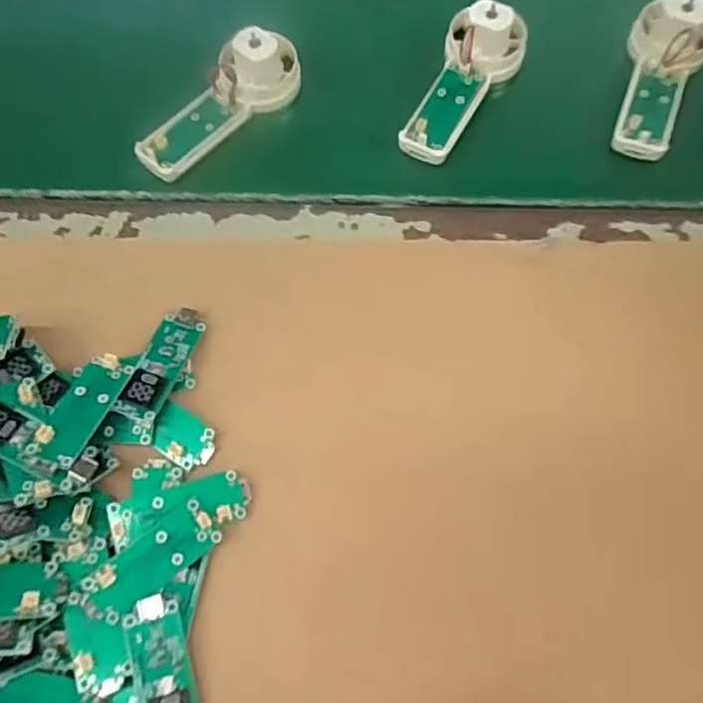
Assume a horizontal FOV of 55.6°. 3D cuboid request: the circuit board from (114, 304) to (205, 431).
[{"bbox_3d":[-0.077,0.005,0.270,0.018,0.011,0.050,19,72,7],"label":"circuit board"}]

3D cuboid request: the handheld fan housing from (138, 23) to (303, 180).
[{"bbox_3d":[-0.063,-0.121,0.319,0.095,0.026,0.033,-42,76,-13],"label":"handheld fan housing"}]

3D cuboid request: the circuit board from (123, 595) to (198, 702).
[{"bbox_3d":[-0.065,0.112,0.231,0.019,0.004,0.050,-8,77,-29],"label":"circuit board"}]

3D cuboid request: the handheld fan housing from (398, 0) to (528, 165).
[{"bbox_3d":[0.055,-0.131,0.321,0.033,0.022,0.087,28,73,9],"label":"handheld fan housing"}]

